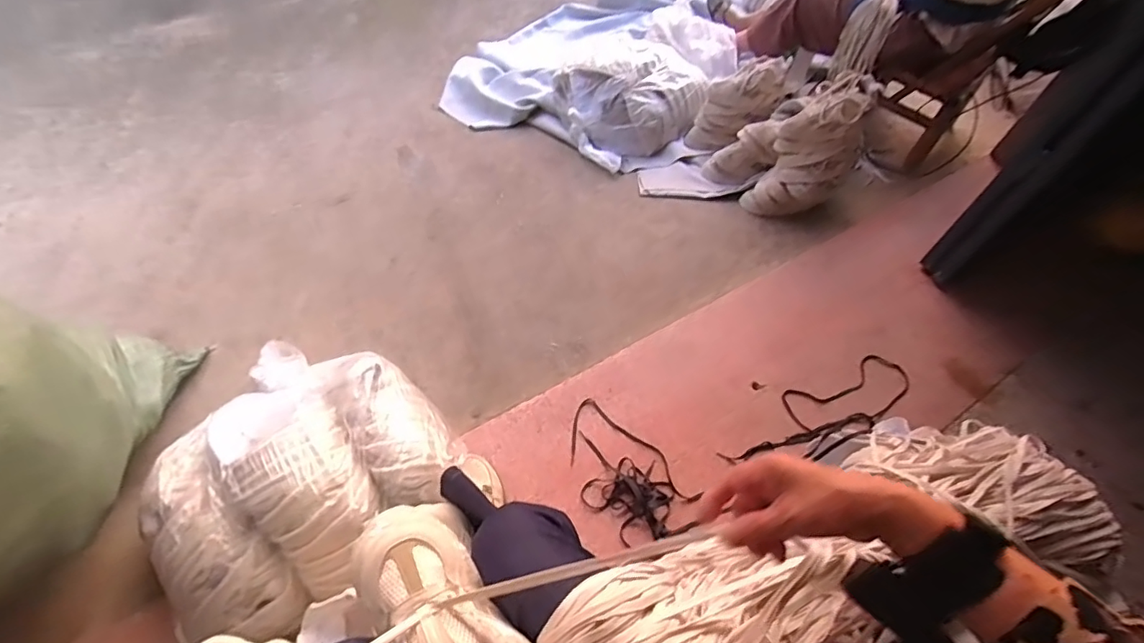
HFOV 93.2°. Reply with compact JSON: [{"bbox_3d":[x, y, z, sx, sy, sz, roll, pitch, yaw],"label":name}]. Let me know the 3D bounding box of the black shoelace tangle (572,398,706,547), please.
[{"bbox_3d":[0.089,0.272,0.980,0.163,0.011,0.285,-35,65,-26],"label":"black shoelace tangle"}]

